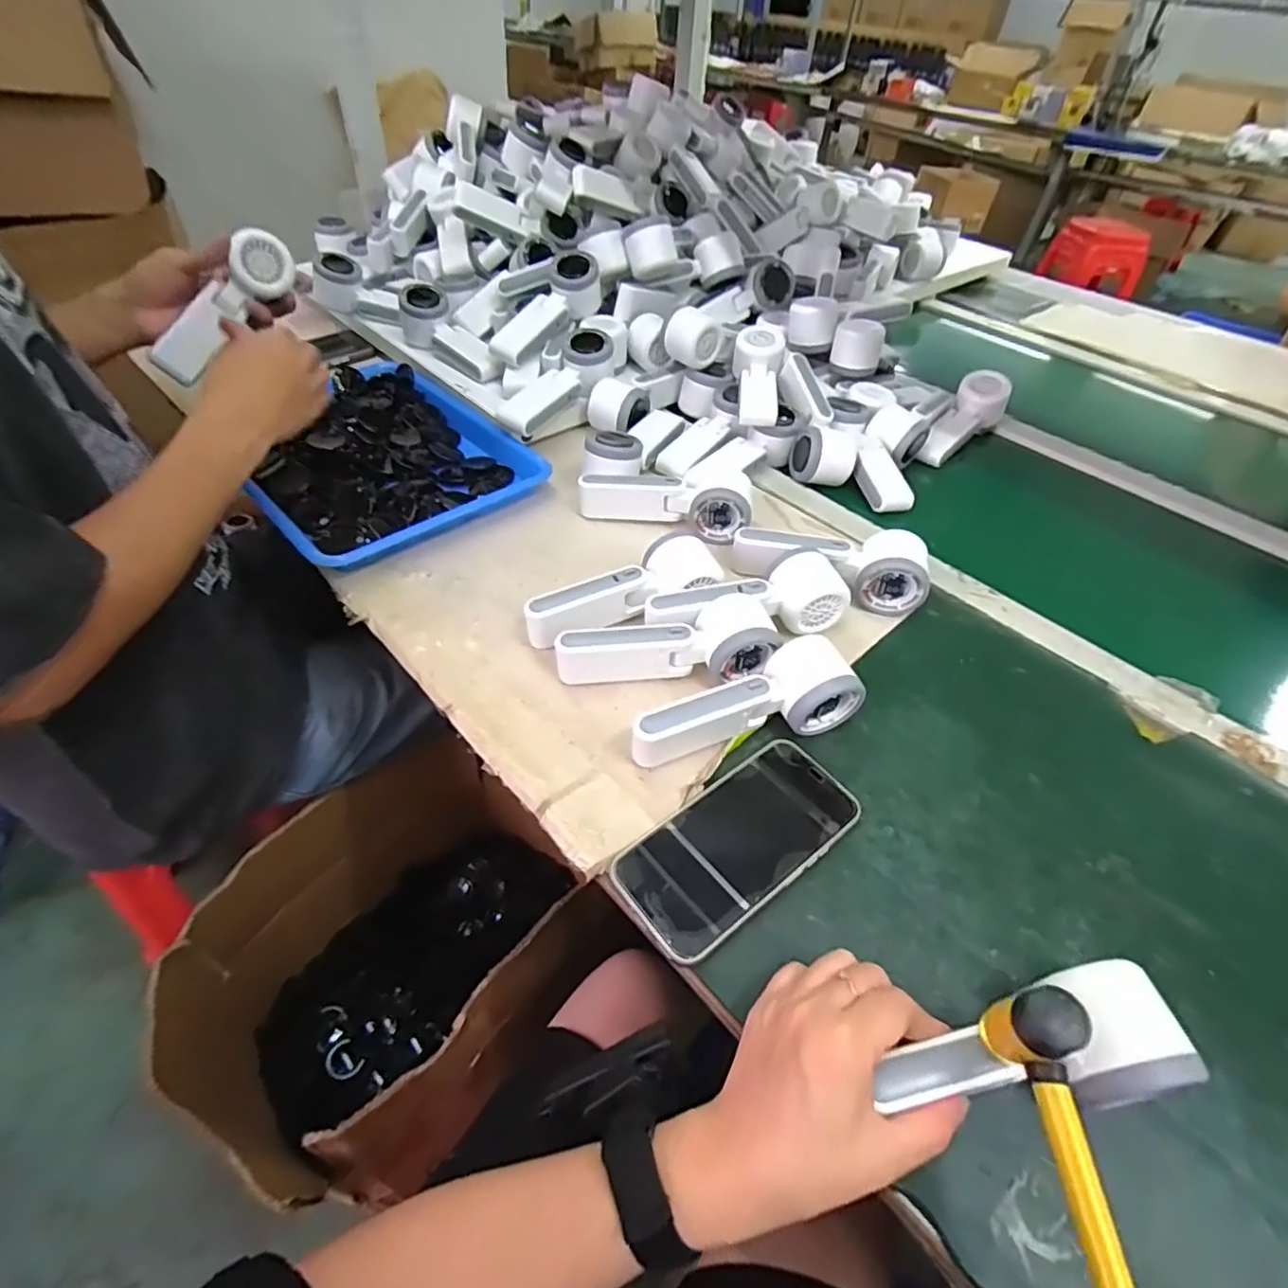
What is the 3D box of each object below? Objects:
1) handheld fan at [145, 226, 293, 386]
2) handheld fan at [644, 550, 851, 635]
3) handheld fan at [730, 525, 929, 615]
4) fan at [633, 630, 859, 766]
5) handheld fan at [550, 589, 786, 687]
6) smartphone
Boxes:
[{"bbox_3d":[-0.414,-0.332,0.627,0.043,0.053,0.168,35,87,26],"label":"handheld fan"},{"bbox_3d":[0.086,-0.033,0.524,0.173,0.052,0.056,-10,48,-13],"label":"handheld fan"},{"bbox_3d":[0.165,-0.067,0.565,0.168,0.052,0.072,4,47,0],"label":"handheld fan"},{"bbox_3d":[0.069,0.043,0.455,0.162,0.051,0.052,-12,49,-15],"label":"fan"},{"bbox_3d":[0.017,-0.001,0.495,0.164,0.050,0.064,1,47,-3],"label":"handheld fan"},{"bbox_3d":[0.063,0.124,0.408,0.167,0.014,0.077,-29,55,-27],"label":"smartphone"}]

